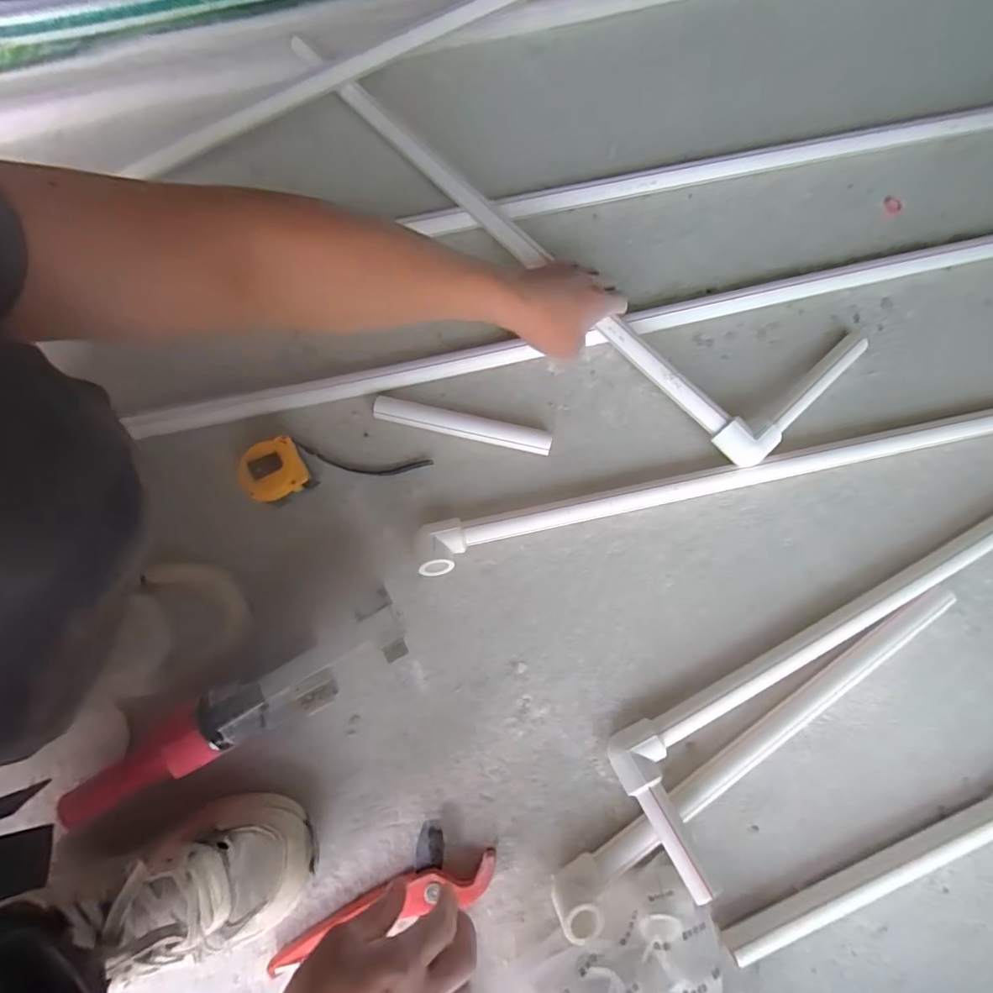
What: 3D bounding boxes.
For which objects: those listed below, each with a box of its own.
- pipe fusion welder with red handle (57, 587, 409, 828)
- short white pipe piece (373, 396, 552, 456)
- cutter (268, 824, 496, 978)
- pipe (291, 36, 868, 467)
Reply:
[{"bbox_3d":[-0.220,0.189,0.460,0.309,0.095,0.056,-29,78,-6],"label":"pipe fusion welder with red handle"},{"bbox_3d":[-0.038,-0.077,0.557,0.194,0.023,0.023,13,79,2],"label":"short white pipe piece"},{"bbox_3d":[-0.069,0.386,0.458,0.193,0.037,0.167,29,80,5],"label":"cutter"},{"bbox_3d":[0.067,-0.352,0.606,0.754,0.048,0.219,44,81,10],"label":"pipe"}]

